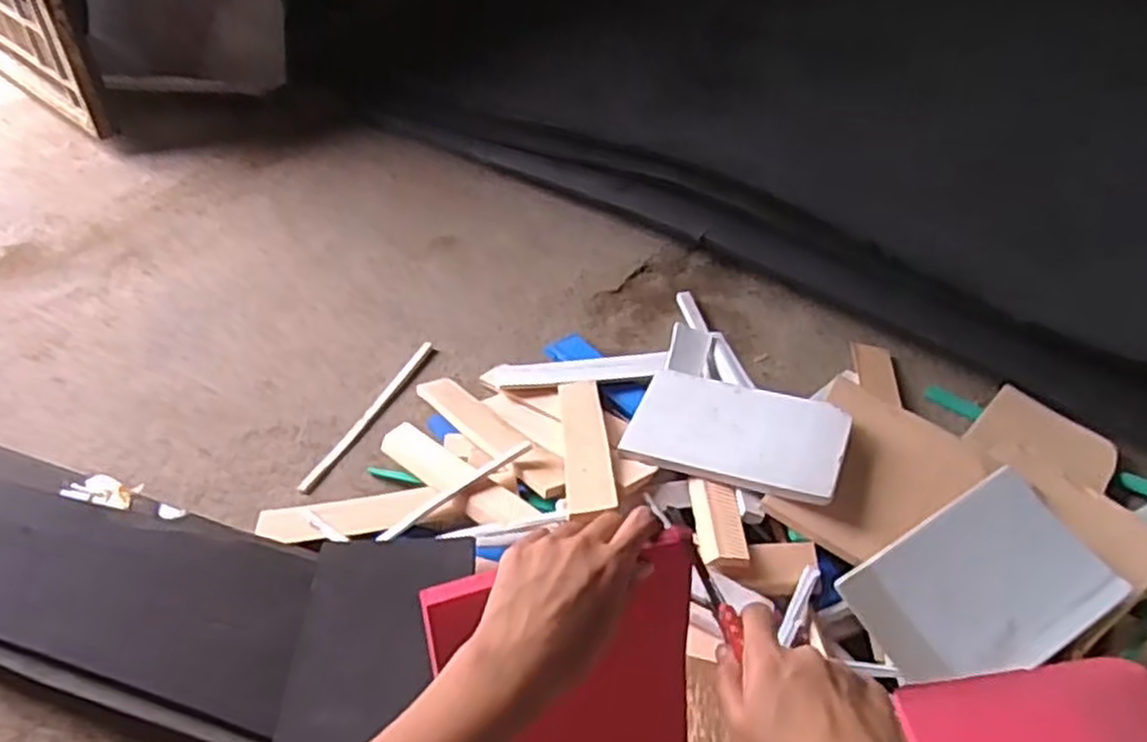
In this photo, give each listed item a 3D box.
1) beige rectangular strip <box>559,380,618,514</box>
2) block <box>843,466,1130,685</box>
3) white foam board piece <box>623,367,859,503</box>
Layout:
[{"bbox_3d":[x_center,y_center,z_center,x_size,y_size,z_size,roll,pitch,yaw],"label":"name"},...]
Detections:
[{"bbox_3d":[0.014,0.076,0.881,0.050,0.016,0.259,-1,26,-3],"label":"beige rectangular strip"},{"bbox_3d":[0.382,0.200,0.734,0.231,0.026,0.148,-28,64,-13],"label":"block"},{"bbox_3d":[0.178,0.065,0.854,0.223,0.017,0.134,11,51,24],"label":"white foam board piece"}]

